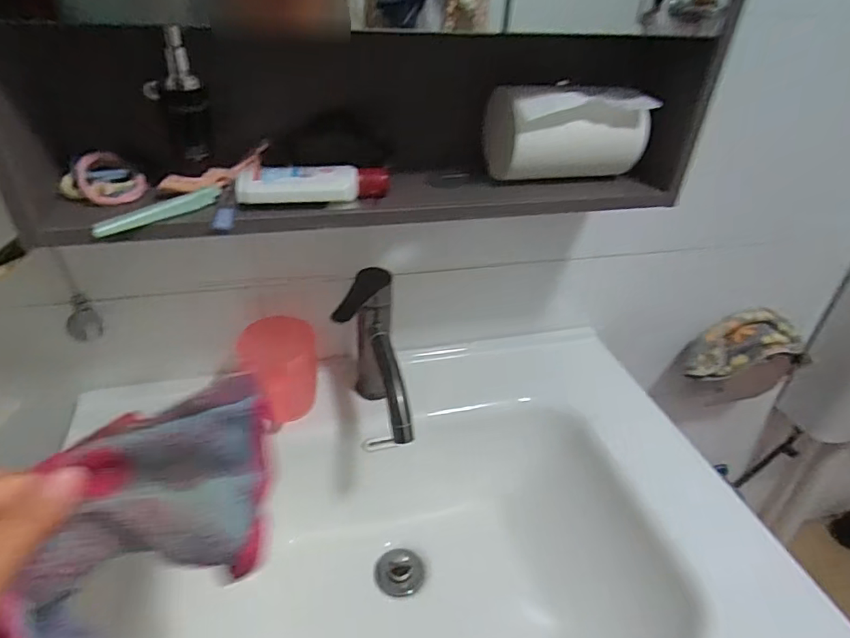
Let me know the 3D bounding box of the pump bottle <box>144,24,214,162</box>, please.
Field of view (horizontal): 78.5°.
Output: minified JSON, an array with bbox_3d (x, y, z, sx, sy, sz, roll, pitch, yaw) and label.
[{"bbox_3d":[-0.216,-0.188,0.458,0.044,0.112,0.039,-13,39,-22],"label":"pump bottle"}]

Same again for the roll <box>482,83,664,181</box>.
[{"bbox_3d":[0.146,-0.191,0.530,0.156,0.084,0.085,-2,36,-7],"label":"roll"}]

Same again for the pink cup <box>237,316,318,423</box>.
[{"bbox_3d":[-0.172,0.060,0.619,0.071,0.110,0.083,23,40,25],"label":"pink cup"}]

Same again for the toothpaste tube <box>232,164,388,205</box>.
[{"bbox_3d":[-0.098,-0.120,0.468,0.133,0.023,0.037,-6,37,-12],"label":"toothpaste tube"}]

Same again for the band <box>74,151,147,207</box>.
[{"bbox_3d":[-0.275,-0.121,0.452,0.052,0.013,0.049,14,65,-31],"label":"band"}]

